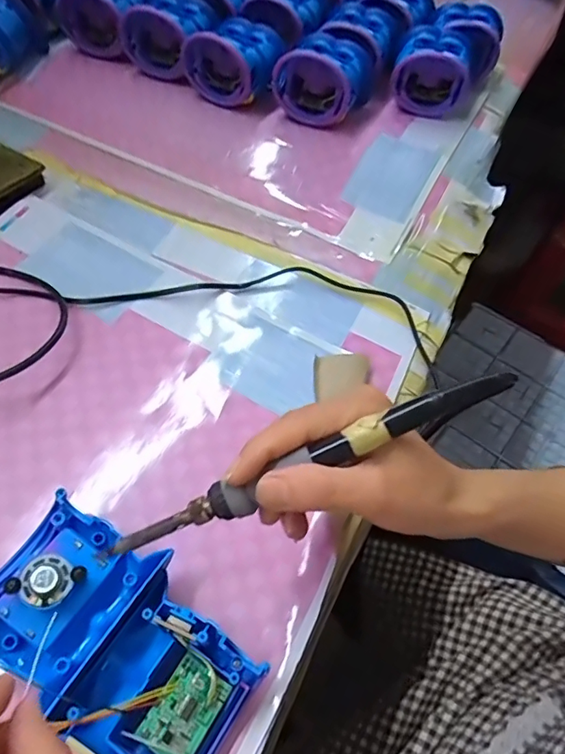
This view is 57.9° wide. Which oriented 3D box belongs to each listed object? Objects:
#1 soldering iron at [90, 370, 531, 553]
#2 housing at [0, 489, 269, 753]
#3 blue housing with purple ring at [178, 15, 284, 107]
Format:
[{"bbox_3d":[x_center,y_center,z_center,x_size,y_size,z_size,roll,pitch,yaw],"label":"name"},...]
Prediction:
[{"bbox_3d":[0.011,0.043,0.246,0.211,0.016,0.016,-25,61,3],"label":"soldering iron"},{"bbox_3d":[-0.091,0.140,0.273,0.155,0.037,0.088,34,62,17],"label":"housing"},{"bbox_3d":[-0.048,-0.335,0.540,0.090,0.066,0.085,24,59,12],"label":"blue housing with purple ring"}]

